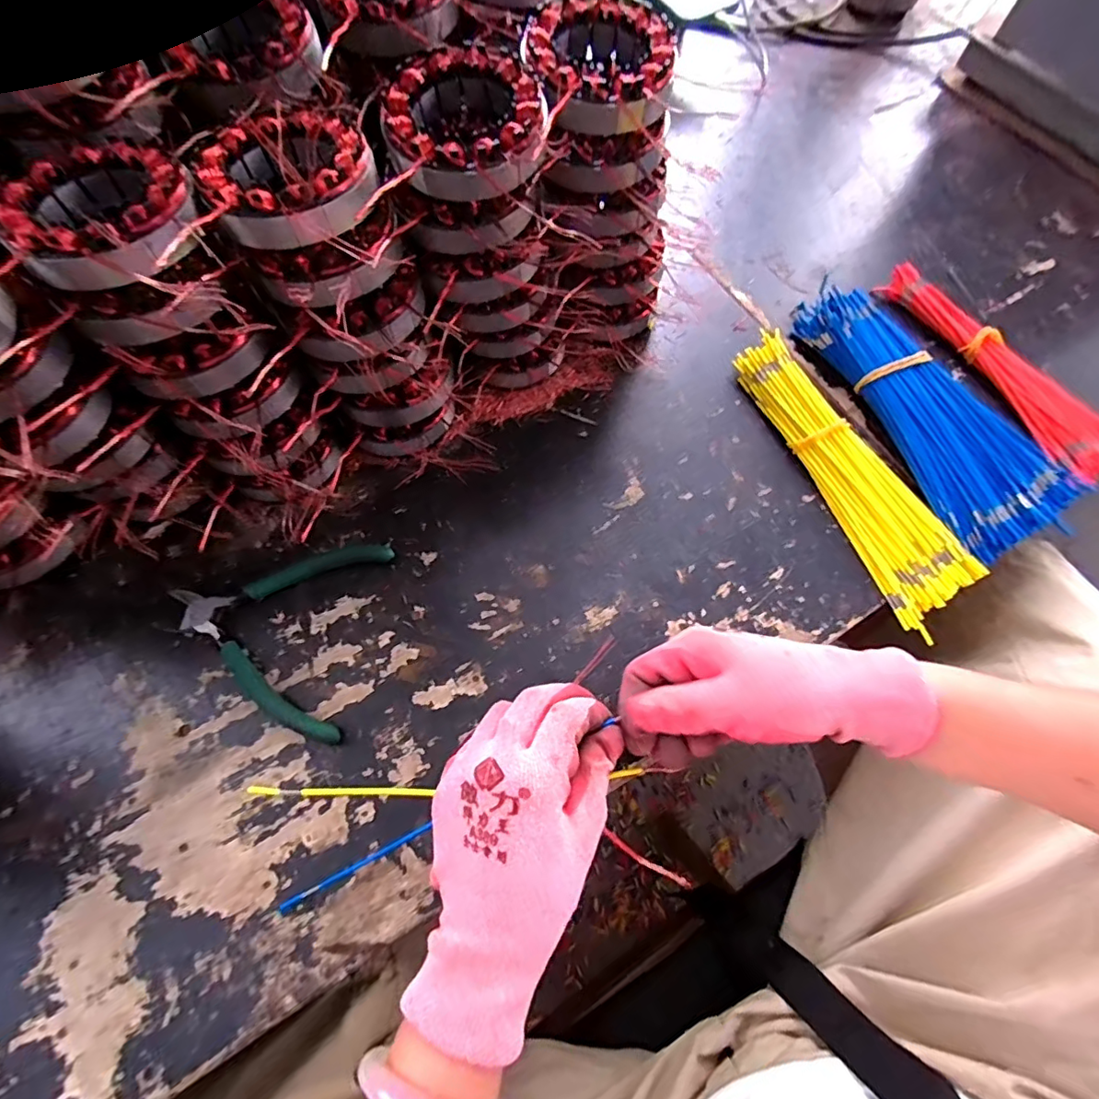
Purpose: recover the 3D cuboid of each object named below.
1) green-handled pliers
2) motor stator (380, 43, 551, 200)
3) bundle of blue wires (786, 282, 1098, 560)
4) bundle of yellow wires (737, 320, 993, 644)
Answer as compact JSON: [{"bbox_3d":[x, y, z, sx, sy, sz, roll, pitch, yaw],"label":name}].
[{"bbox_3d":[-0.185,0.048,0.351,0.130,0.010,0.133,10,68,1],"label":"green-handled pliers"},{"bbox_3d":[-0.046,-0.230,0.287,0.087,0.025,0.096,-29,72,-13],"label":"motor stator"},{"bbox_3d":[0.295,-0.113,0.420,0.093,0.035,0.244,-23,71,-11],"label":"bundle of blue wires"},{"bbox_3d":[0.231,-0.065,0.406,0.065,0.024,0.245,-20,70,-10],"label":"bundle of yellow wires"}]

